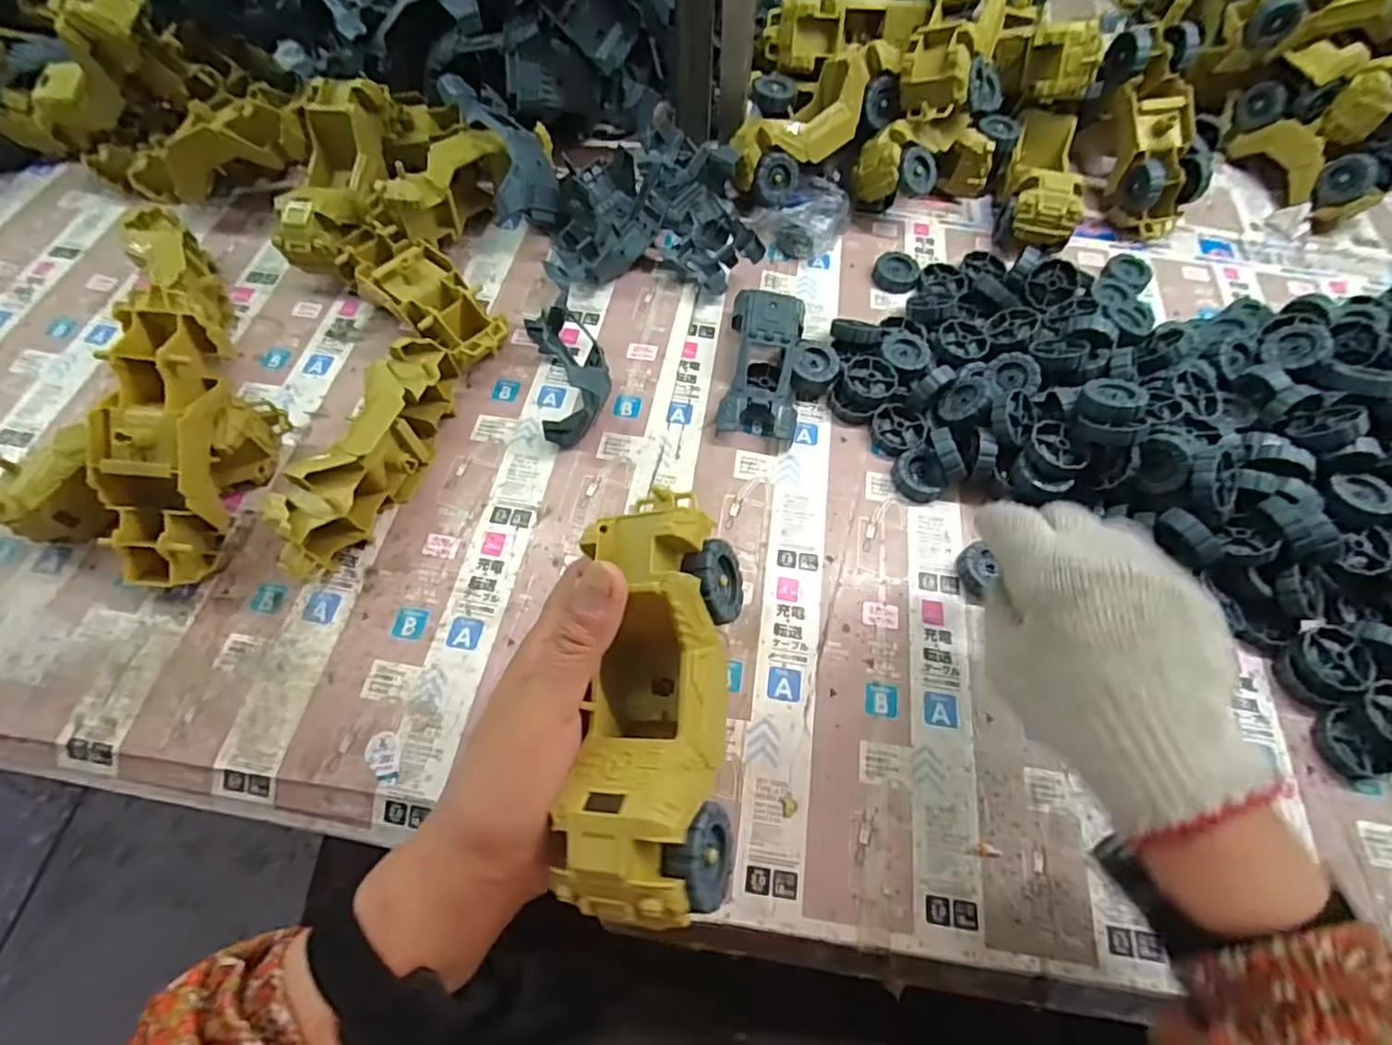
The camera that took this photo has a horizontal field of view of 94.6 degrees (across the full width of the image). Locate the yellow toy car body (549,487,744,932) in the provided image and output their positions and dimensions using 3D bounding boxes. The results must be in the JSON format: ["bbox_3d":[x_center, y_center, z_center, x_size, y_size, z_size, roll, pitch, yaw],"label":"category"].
[{"bbox_3d":[-0.017,0.065,0.269,0.065,0.056,0.172,3,66,1],"label":"yellow toy car body"}]

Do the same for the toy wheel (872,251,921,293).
[{"bbox_3d":[0.174,-0.217,0.557,0.038,0.012,0.039,1,62,-1],"label":"toy wheel"}]

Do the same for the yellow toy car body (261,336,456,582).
[{"bbox_3d":[-0.213,-0.044,0.428,0.049,0.058,0.173,18,63,8],"label":"yellow toy car body"}]

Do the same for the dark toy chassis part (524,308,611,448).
[{"bbox_3d":[-0.096,-0.122,0.471,0.053,0.055,0.132,-12,63,-8],"label":"dark toy chassis part"}]

